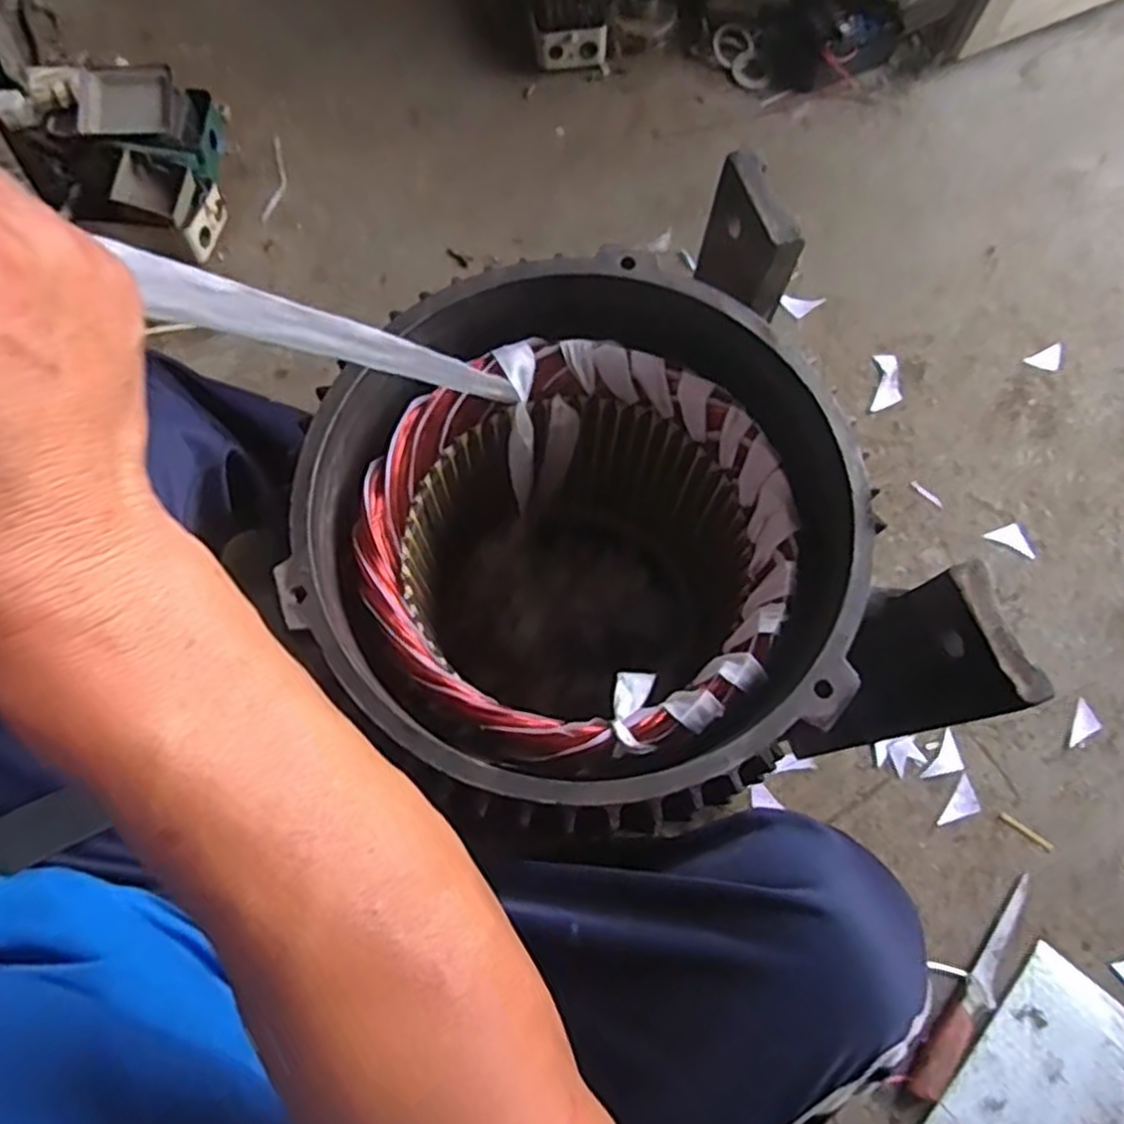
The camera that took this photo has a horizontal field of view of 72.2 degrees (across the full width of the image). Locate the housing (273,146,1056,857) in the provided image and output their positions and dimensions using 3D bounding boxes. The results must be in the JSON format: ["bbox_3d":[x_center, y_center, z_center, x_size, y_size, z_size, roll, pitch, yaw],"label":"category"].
[{"bbox_3d":[0.026,0.028,0.657,0.358,0.456,0.360,-20,73,-5],"label":"housing"}]

